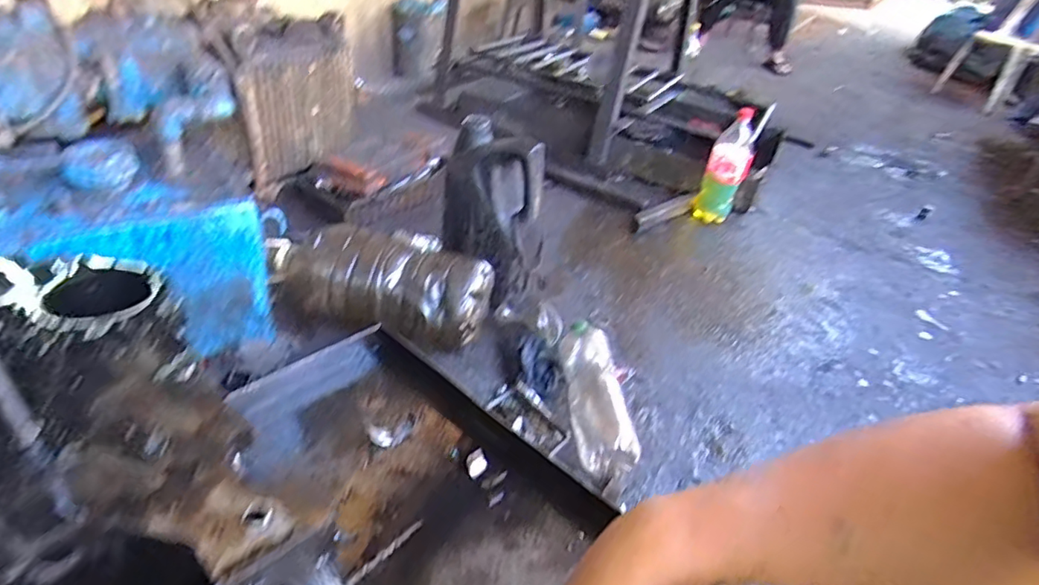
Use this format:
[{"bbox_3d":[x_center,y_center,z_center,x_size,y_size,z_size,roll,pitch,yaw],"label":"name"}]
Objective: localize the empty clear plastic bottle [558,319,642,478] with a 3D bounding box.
[{"bbox_3d":[0.123,0.160,0.922,0.088,0.080,0.294,5,35,-5],"label":"empty clear plastic bottle"}]

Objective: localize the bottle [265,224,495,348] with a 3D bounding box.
[{"bbox_3d":[-0.253,-0.026,0.997,0.407,0.134,0.159,10,35,3],"label":"bottle"}]

